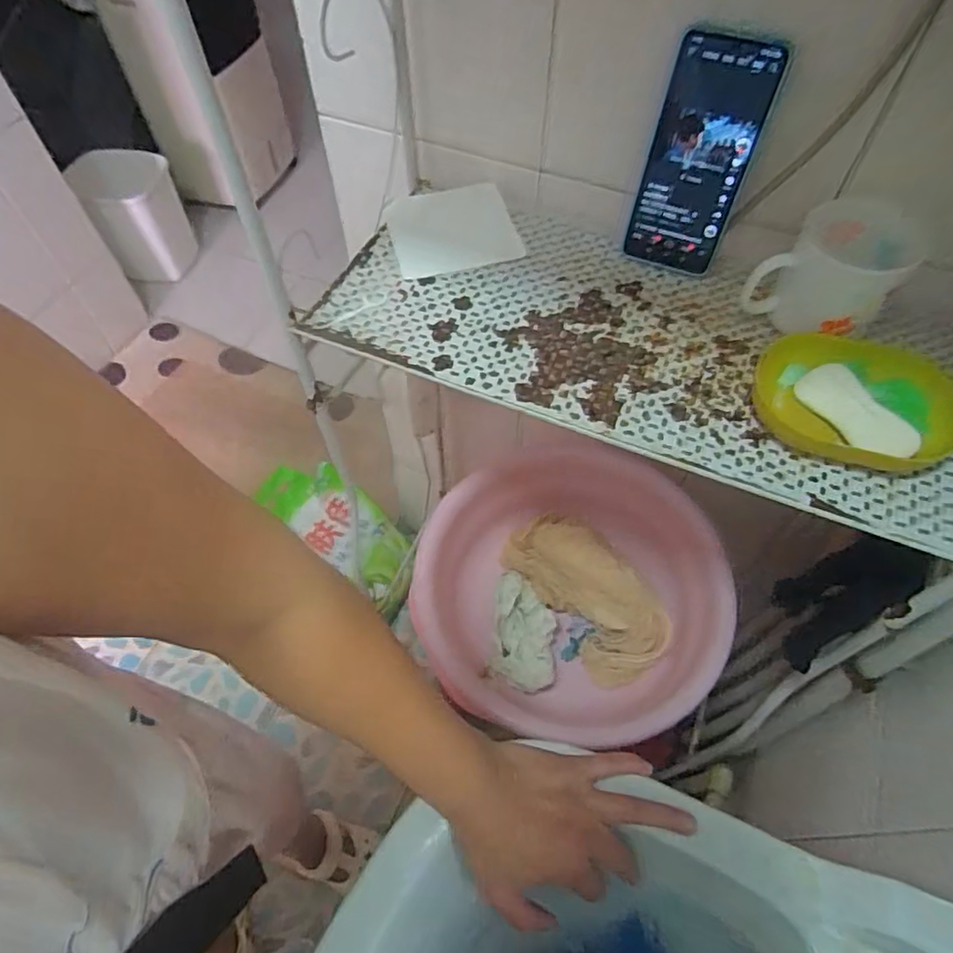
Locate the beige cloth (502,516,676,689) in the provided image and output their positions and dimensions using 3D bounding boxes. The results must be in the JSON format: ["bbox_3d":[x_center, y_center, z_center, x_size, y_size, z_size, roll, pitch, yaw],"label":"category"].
[{"bbox_3d":[0.147,0.152,0.811,0.128,0.032,0.237,-45,67,12],"label":"beige cloth"}]

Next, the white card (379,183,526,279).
[{"bbox_3d":[-0.024,-0.235,0.578,0.113,0.006,0.110,-12,59,-7],"label":"white card"}]

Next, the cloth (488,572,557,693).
[{"bbox_3d":[0.063,0.199,0.785,0.078,0.041,0.142,6,59,4],"label":"cloth"}]

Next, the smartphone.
[{"bbox_3d":[0.174,-0.249,0.482,0.075,0.162,0.016,22,43,14],"label":"smartphone"}]

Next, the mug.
[{"bbox_3d":[0.270,-0.160,0.467,0.092,0.084,0.088,28,62,16],"label":"mug"}]

